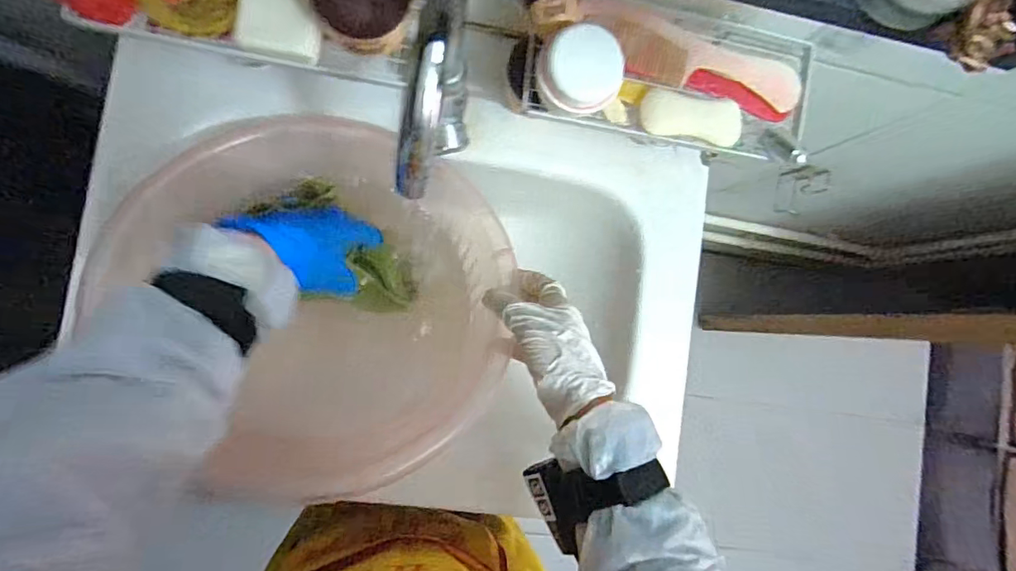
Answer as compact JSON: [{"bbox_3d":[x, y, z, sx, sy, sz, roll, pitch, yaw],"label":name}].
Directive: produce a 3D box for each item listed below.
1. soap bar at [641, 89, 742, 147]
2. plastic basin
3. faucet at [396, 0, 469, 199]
[{"bbox_3d":[0.158,-0.145,0.450,0.089,0.019,0.040,10,85,-8],"label":"soap bar"},{"bbox_3d":[-0.150,0.006,0.499,0.321,0.126,0.364,-21,90,-9],"label":"plastic basin"},{"bbox_3d":[-0.049,-0.127,0.394,0.034,0.202,0.146,14,85,-8],"label":"faucet"}]

